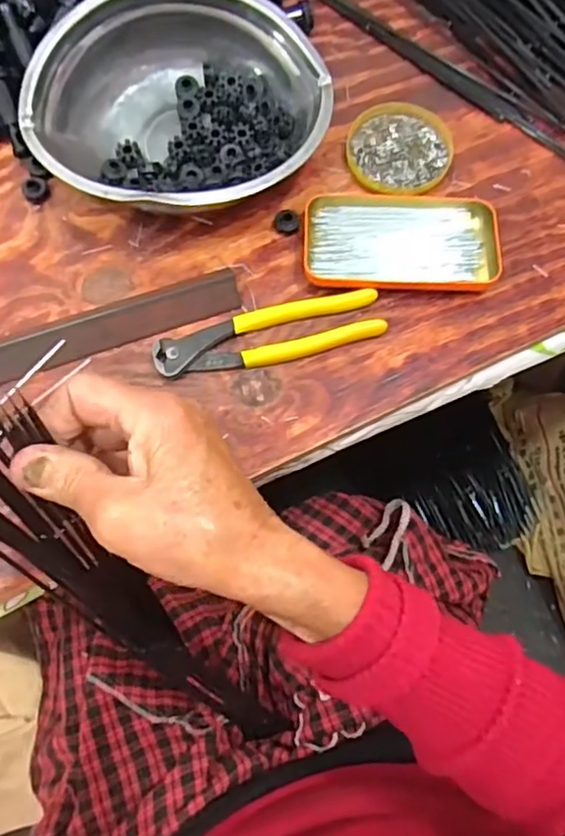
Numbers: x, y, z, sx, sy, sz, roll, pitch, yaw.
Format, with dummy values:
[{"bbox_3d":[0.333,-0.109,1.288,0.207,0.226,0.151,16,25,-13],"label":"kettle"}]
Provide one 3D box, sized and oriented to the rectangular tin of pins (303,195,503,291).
[{"bbox_3d":[0.088,-0.135,0.470,0.141,0.018,0.080,2,72,-1],"label":"rectangular tin of pins"}]

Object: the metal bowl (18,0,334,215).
[{"bbox_3d":[-0.075,-0.228,0.469,0.201,0.070,0.196,0,72,-1],"label":"metal bowl"}]

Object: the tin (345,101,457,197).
[{"bbox_3d":[0.094,-0.217,0.504,0.081,0.011,0.083,0,72,-1],"label":"tin"}]

